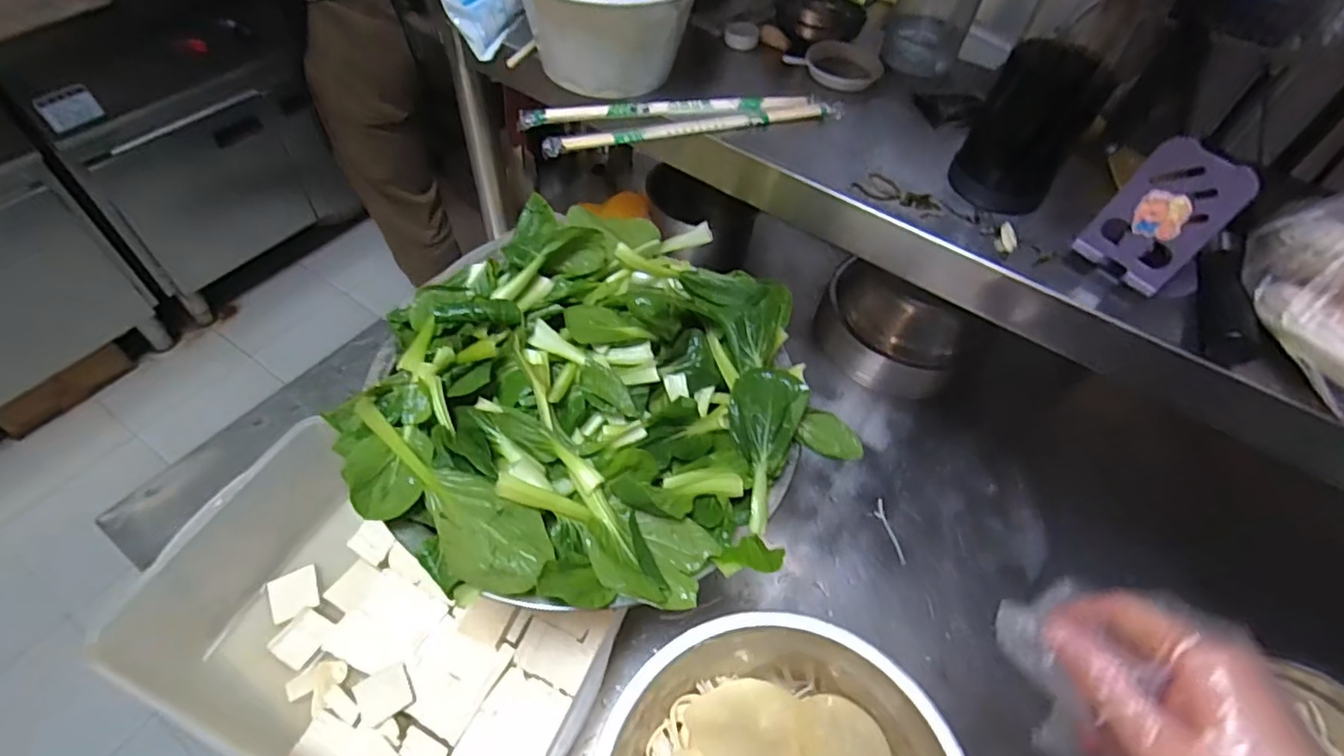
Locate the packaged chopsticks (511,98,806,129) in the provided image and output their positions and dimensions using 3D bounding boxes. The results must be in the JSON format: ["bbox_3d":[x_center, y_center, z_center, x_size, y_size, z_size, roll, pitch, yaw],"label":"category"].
[{"bbox_3d":[-0.002,-0.219,0.513,0.242,0.013,0.021,-6,54,-10],"label":"packaged chopsticks"}]

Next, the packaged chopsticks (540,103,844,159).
[{"bbox_3d":[0.021,-0.201,0.500,0.248,0.011,0.017,-11,55,-13],"label":"packaged chopsticks"}]

